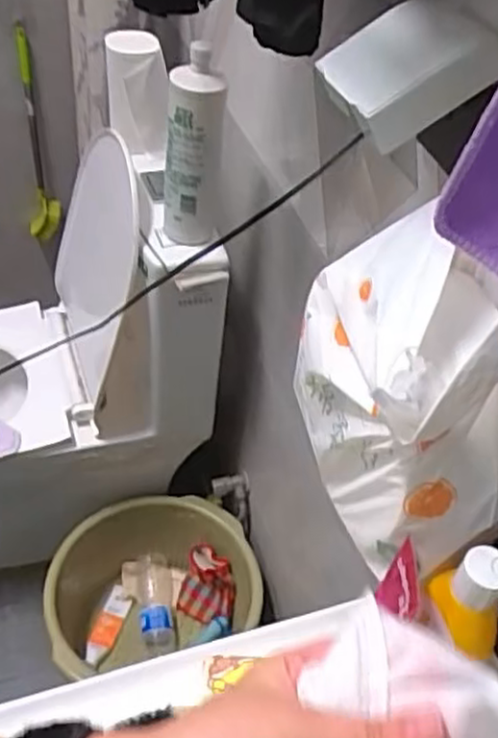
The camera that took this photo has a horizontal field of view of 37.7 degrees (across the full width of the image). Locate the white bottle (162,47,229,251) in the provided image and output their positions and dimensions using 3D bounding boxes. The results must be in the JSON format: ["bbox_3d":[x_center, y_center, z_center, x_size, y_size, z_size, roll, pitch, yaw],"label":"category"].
[{"bbox_3d":[-0.073,-0.293,0.977,0.075,0.251,0.081,-1,46,-9],"label":"white bottle"}]

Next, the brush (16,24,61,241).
[{"bbox_3d":[-0.488,-0.513,1.675,0.071,0.495,0.109,-8,48,-15],"label":"brush"}]

